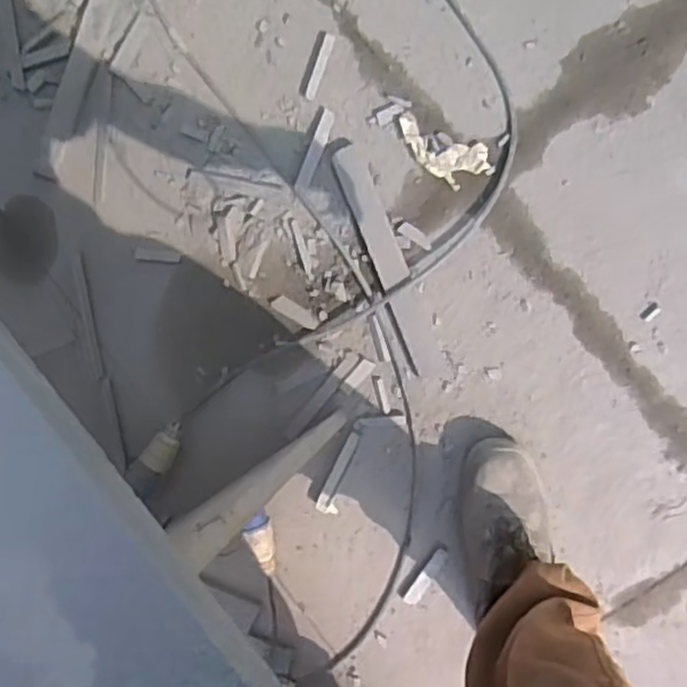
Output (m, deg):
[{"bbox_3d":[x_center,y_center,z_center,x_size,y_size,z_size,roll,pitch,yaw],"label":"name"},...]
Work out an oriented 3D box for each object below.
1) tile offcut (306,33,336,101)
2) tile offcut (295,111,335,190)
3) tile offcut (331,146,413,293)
[{"bbox_3d":[-0.034,-0.397,1.038,0.015,0.005,0.093,21,98,7],"label":"tile offcut"},{"bbox_3d":[-0.042,-0.280,1.049,0.020,0.005,0.120,24,98,7],"label":"tile offcut"},{"bbox_3d":[0.040,-0.183,1.041,0.043,0.013,0.208,-22,91,11],"label":"tile offcut"}]

